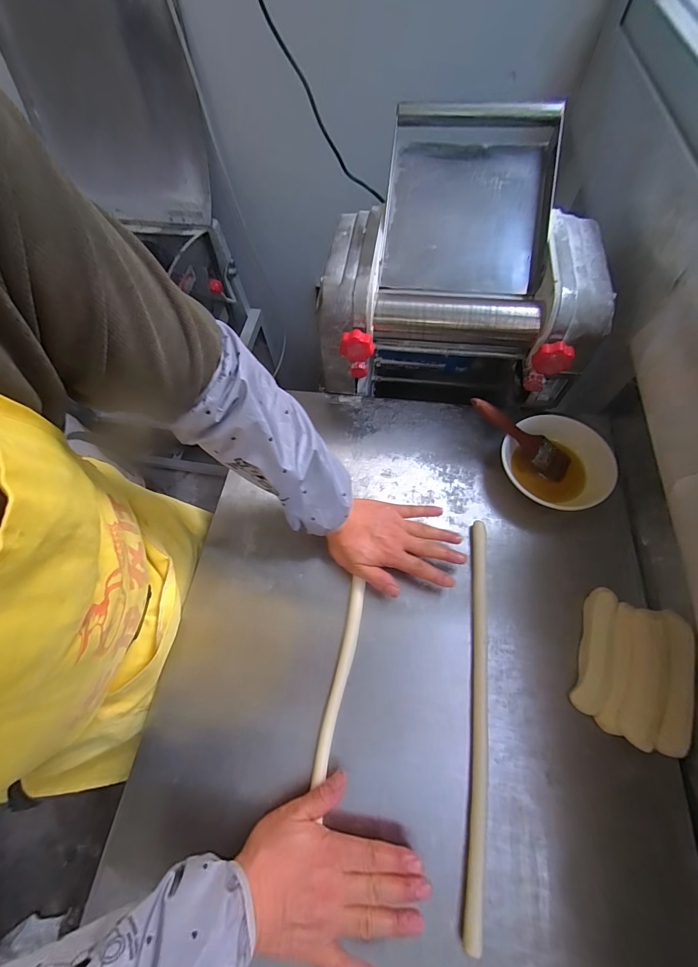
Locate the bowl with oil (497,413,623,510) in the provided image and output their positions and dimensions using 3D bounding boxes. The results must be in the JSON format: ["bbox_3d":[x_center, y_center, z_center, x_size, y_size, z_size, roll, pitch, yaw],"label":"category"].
[{"bbox_3d":[0.297,-0.025,0.527,0.144,0.061,0.138,-1,65,3],"label":"bowl with oil"}]

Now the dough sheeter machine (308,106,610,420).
[{"bbox_3d":[0.163,-0.303,0.577,0.368,0.300,0.344,7,65,6],"label":"dough sheeter machine"}]

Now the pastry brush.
[{"bbox_3d":[0.246,-0.066,0.521,0.180,0.020,0.044,33,68,-11],"label":"pastry brush"}]

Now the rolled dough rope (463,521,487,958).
[{"bbox_3d":[0.152,0.245,0.420,0.021,0.017,0.413,7,65,7],"label":"rolled dough rope"}]

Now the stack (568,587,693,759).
[{"bbox_3d":[0.323,0.209,0.407,0.103,0.050,0.151,21,68,12],"label":"stack"}]

